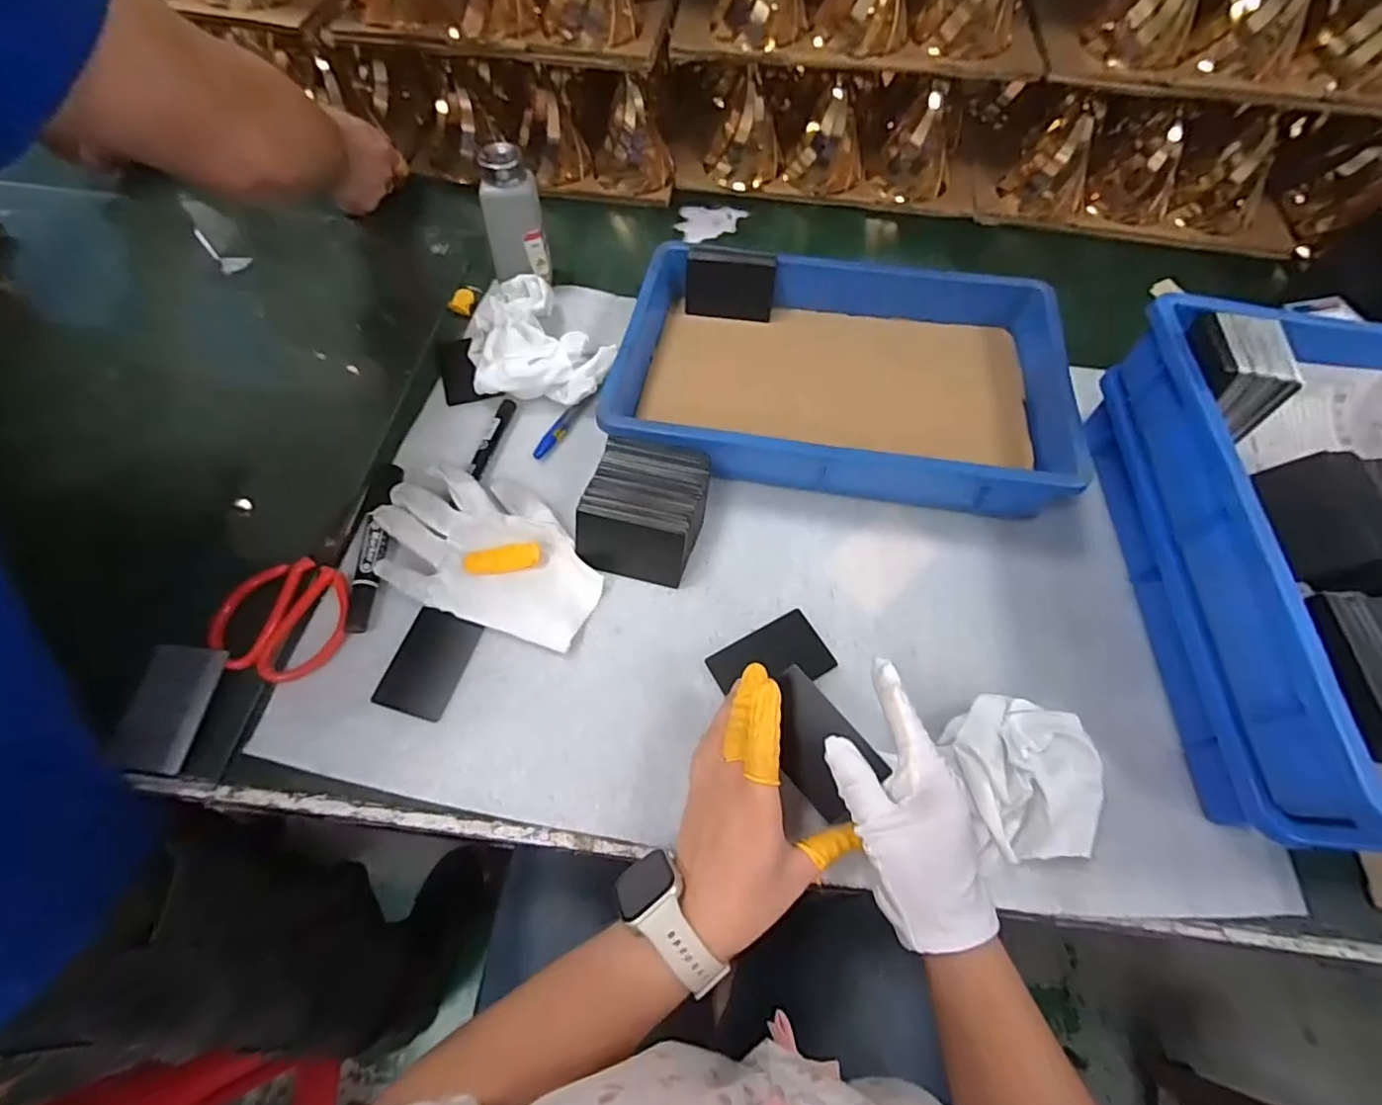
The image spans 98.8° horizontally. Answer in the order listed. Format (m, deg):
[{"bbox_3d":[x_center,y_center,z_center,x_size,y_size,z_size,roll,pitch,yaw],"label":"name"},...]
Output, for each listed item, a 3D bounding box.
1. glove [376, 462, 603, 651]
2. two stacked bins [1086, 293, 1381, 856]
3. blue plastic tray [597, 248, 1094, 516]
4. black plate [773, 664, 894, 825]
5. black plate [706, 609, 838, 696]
[{"bbox_3d":[-0.157,-0.004,0.469,0.181,0.019,0.114,18,64,8],"label":"glove"},{"bbox_3d":[0.453,-0.001,0.413,0.239,0.132,0.376,3,63,1],"label":"two stacked bins"},{"bbox_3d":[0.126,-0.157,0.526,0.368,0.069,0.252,9,63,3],"label":"blue plastic tray"},{"bbox_3d":[0.074,0.117,0.364,0.051,0.010,0.081,-44,75,8],"label":"black plate"},{"bbox_3d":[0.059,0.080,0.436,0.084,0.007,0.052,-27,66,-14],"label":"black plate"}]

